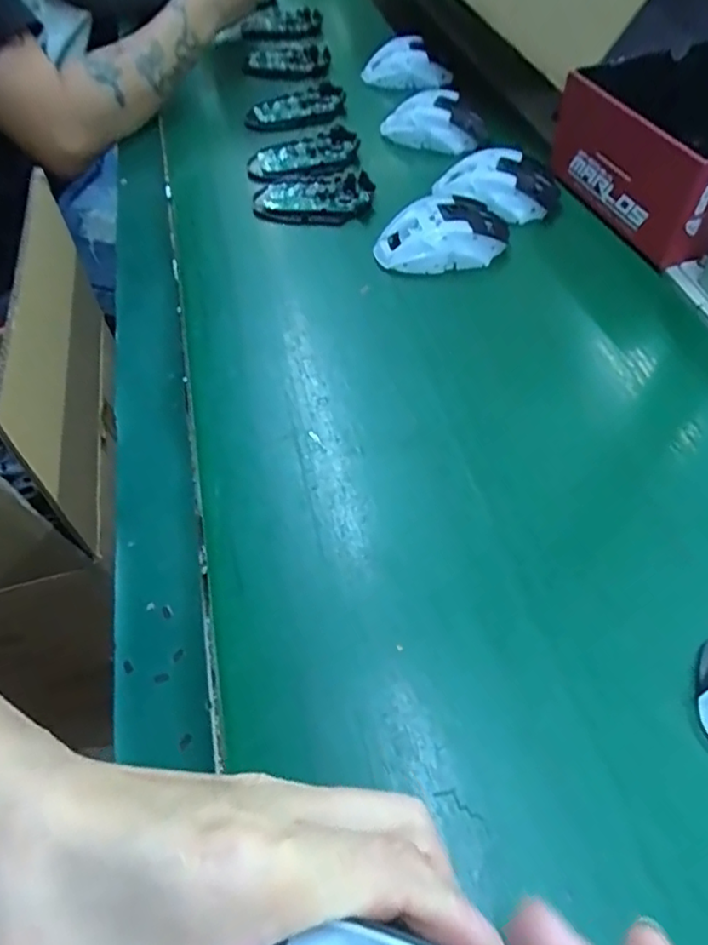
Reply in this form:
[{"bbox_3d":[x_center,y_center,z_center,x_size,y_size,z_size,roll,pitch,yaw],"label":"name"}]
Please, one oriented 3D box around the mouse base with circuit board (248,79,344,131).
[{"bbox_3d":[-0.060,-0.410,0.688,0.119,0.017,0.068,-24,56,-14],"label":"mouse base with circuit board"}]

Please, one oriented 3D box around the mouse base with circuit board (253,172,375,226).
[{"bbox_3d":[-0.038,-0.263,0.585,0.113,0.017,0.063,-3,54,1],"label":"mouse base with circuit board"}]

